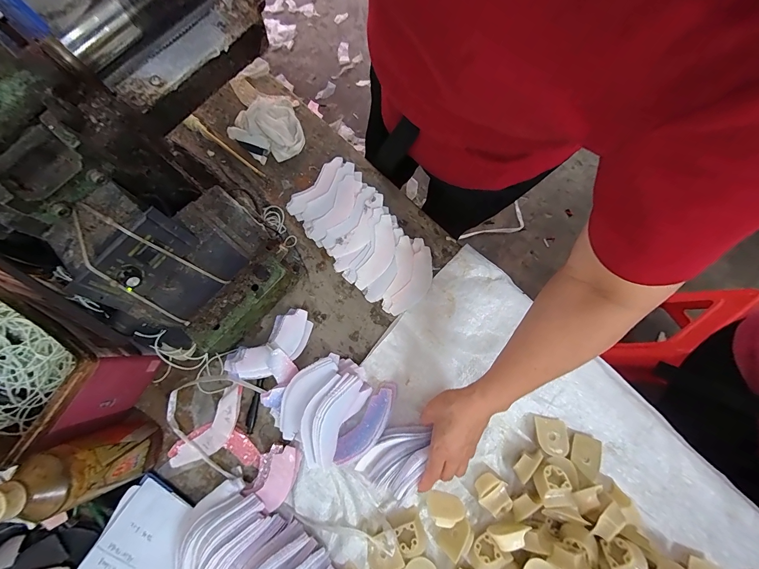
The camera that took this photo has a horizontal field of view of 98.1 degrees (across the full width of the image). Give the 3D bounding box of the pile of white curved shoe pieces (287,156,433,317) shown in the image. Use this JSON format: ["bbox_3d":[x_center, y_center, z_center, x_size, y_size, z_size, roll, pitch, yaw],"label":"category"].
[{"bbox_3d":[-0.026,-0.076,0.511,0.124,0.023,0.255,-39,82,-8],"label":"pile of white curved shoe pieces"}]

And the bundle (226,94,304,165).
[{"bbox_3d":[-0.172,-0.260,0.540,0.100,0.034,0.118,42,81,7],"label":"bundle"}]

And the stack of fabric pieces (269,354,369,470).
[{"bbox_3d":[-0.080,0.160,0.447,0.100,0.050,0.128,31,80,5],"label":"stack of fabric pieces"}]

